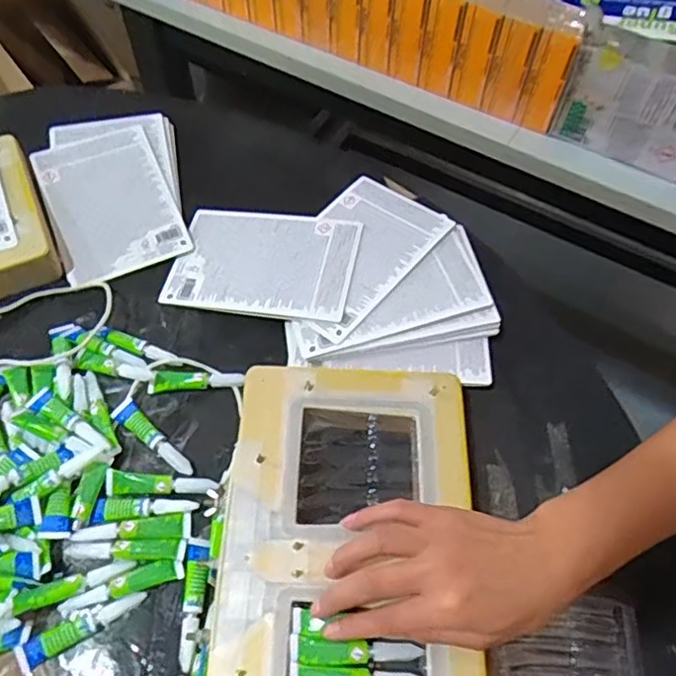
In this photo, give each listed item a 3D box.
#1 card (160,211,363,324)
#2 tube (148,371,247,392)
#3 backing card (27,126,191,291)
[{"bbox_3d":[-0.069,-0.071,0.560,0.166,0.006,0.114,7,59,11],"label":"card"},{"bbox_3d":[-0.117,0.032,0.499,0.077,0.010,0.018,-1,59,-4],"label":"tube"},{"bbox_3d":[-0.222,-0.135,0.592,0.112,0.006,0.167,-21,70,-13],"label":"backing card"}]

